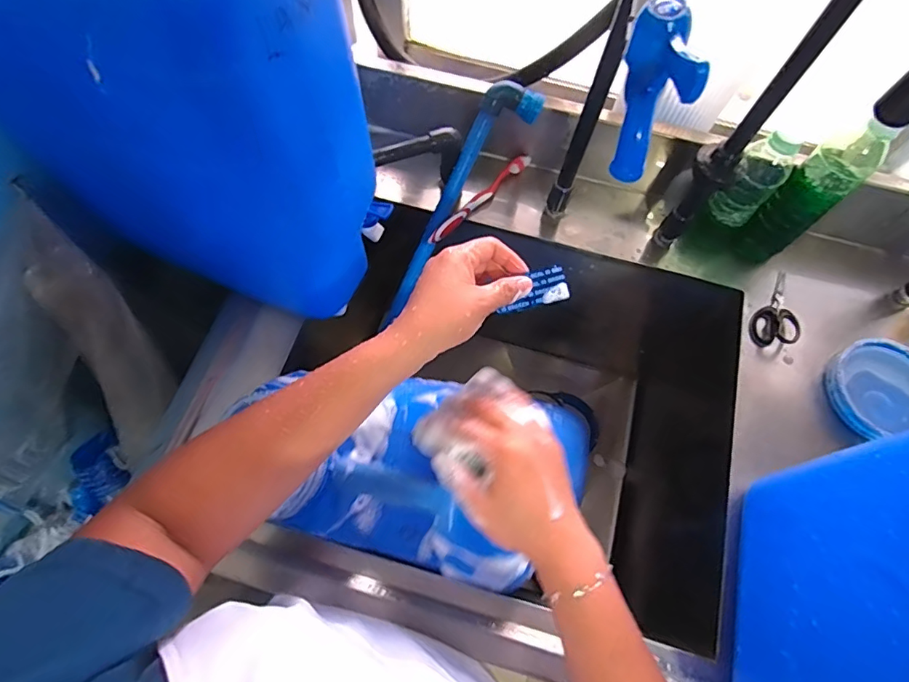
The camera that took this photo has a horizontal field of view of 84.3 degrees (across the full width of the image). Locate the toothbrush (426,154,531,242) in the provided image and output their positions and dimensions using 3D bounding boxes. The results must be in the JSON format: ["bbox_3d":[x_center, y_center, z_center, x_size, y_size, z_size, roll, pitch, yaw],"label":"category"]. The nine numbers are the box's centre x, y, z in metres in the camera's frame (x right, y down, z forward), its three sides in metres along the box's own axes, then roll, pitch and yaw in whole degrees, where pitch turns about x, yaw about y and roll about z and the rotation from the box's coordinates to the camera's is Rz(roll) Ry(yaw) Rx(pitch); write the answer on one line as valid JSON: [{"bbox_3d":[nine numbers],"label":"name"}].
[{"bbox_3d":[0.036,-0.194,0.680,0.183,0.027,0.020,-41,74,-18],"label":"toothbrush"}]

